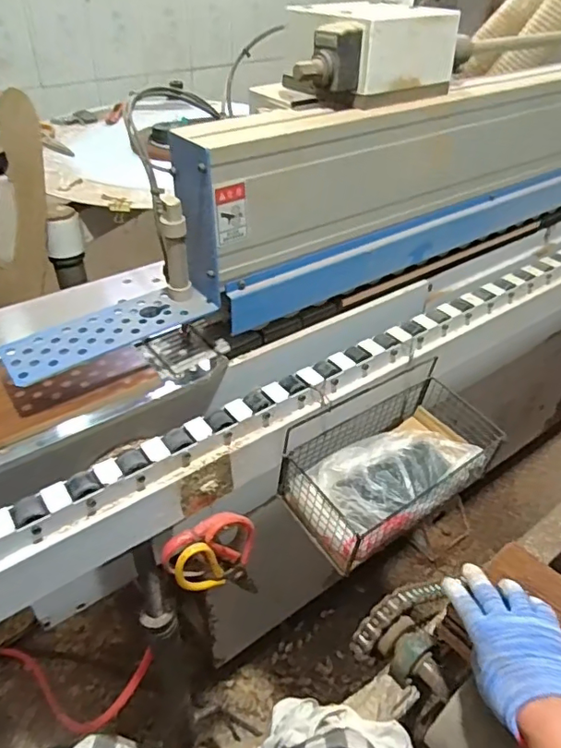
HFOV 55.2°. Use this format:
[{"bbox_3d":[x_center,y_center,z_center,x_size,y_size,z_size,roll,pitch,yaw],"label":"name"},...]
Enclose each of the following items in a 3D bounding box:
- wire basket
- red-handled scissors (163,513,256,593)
[{"bbox_3d":[0.138,0.099,0.662,0.252,0.111,0.128,-25,47,-28],"label":"wire basket"},{"bbox_3d":[-0.063,0.219,0.646,0.094,0.170,0.023,-37,48,-3],"label":"red-handled scissors"}]

